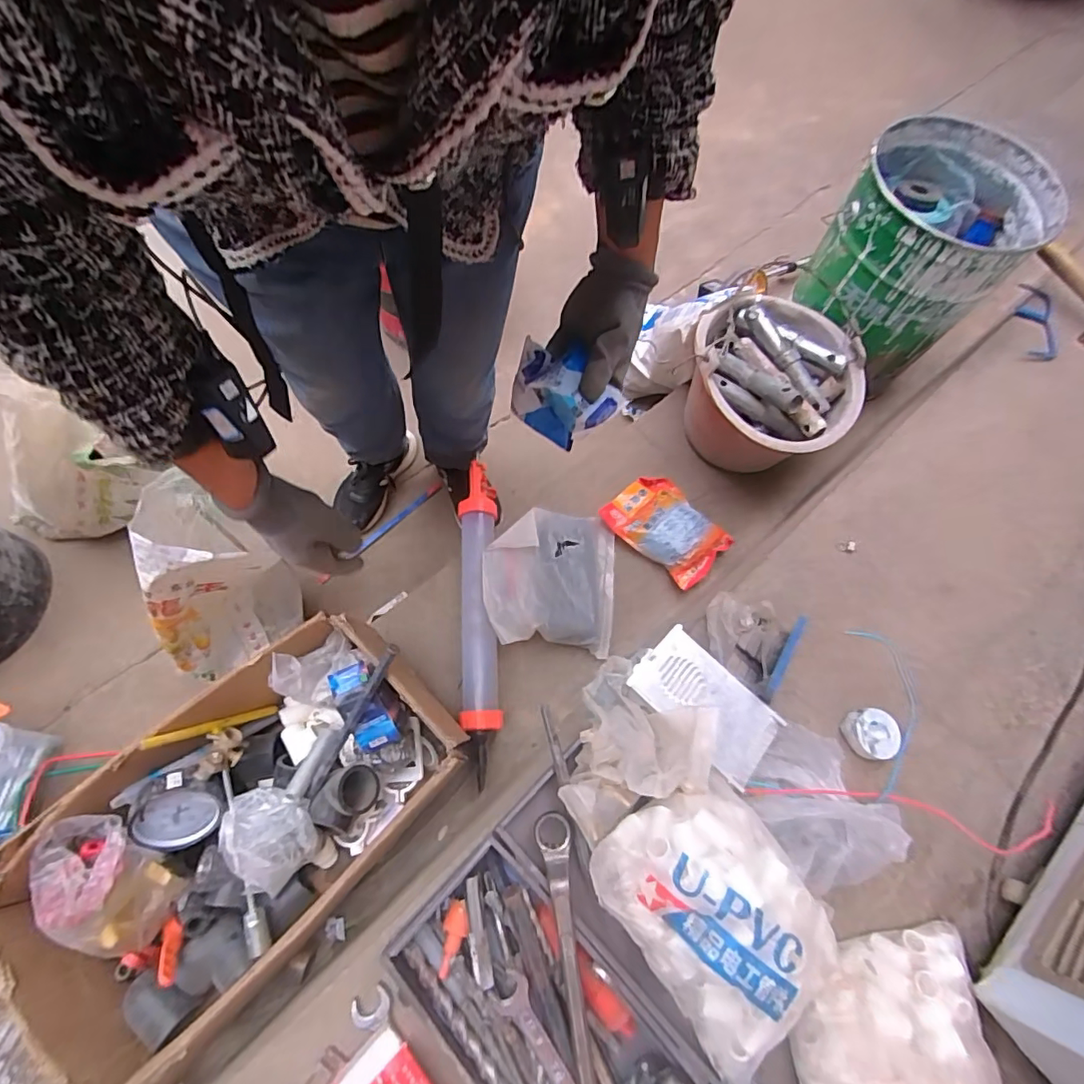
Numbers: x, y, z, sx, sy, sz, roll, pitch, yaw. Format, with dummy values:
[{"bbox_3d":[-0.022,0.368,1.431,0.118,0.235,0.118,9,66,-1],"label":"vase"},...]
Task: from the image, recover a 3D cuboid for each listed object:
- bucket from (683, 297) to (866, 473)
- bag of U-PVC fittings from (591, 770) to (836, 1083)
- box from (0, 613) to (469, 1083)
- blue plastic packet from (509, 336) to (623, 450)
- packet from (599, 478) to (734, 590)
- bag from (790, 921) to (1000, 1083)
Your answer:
[{"bbox_3d":[0.381,-0.263,0.972,0.258,0.229,0.279,1,73,-2],"label":"bucket"},{"bbox_3d":[0.171,0.351,0.514,0.172,0.072,0.224,-35,78,-12],"label":"bag of U-PVC fittings"},{"bbox_3d":[-0.372,0.348,0.689,0.300,0.133,0.521,44,76,10],"label":"box"},{"bbox_3d":[0.021,-0.143,0.532,0.104,0.052,0.076,22,74,5],"label":"blue plastic packet"},{"bbox_3d":[0.218,-0.028,0.948,0.137,0.032,0.197,-43,79,-13],"label":"packet"},{"bbox_3d":[0.353,0.531,0.516,0.192,0.065,0.254,-5,73,-4],"label":"bag"}]

